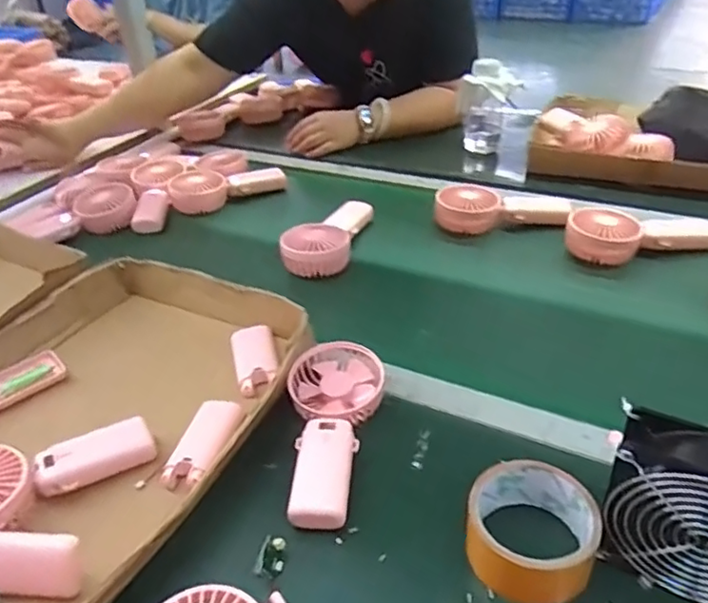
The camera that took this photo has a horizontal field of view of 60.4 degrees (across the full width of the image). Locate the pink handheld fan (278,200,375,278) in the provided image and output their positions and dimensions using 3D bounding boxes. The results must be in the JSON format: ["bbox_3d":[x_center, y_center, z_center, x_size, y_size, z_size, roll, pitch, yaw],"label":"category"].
[{"bbox_3d":[-0.035,-0.095,0.828,0.086,0.037,0.182,8,38,18],"label":"pink handheld fan"}]

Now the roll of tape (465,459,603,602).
[{"bbox_3d":[0.129,0.164,0.439,0.088,0.044,0.087,-3,35,2],"label":"roll of tape"}]

